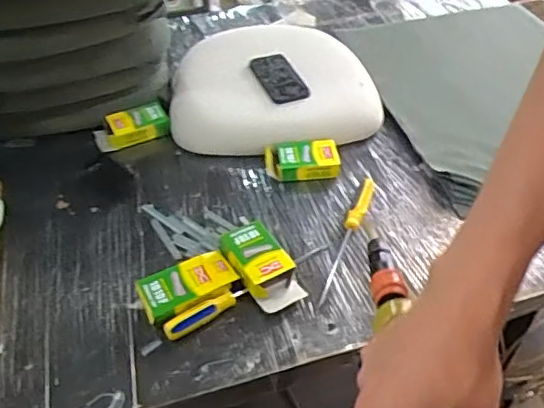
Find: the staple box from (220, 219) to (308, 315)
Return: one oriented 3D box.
[{"bbox_3d":[-0.016,0.096,0.916,0.083,0.052,0.147,-23,49,-21],"label":"staple box"}]

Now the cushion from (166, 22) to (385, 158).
[{"bbox_3d":[-0.015,-0.281,1.274,0.422,0.072,0.434,-8,46,-7],"label":"cushion"}]

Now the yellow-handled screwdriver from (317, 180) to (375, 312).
[{"bbox_3d":[0.128,0.053,0.980,0.028,0.027,0.288,15,47,15],"label":"yellow-handled screwdriver"}]

